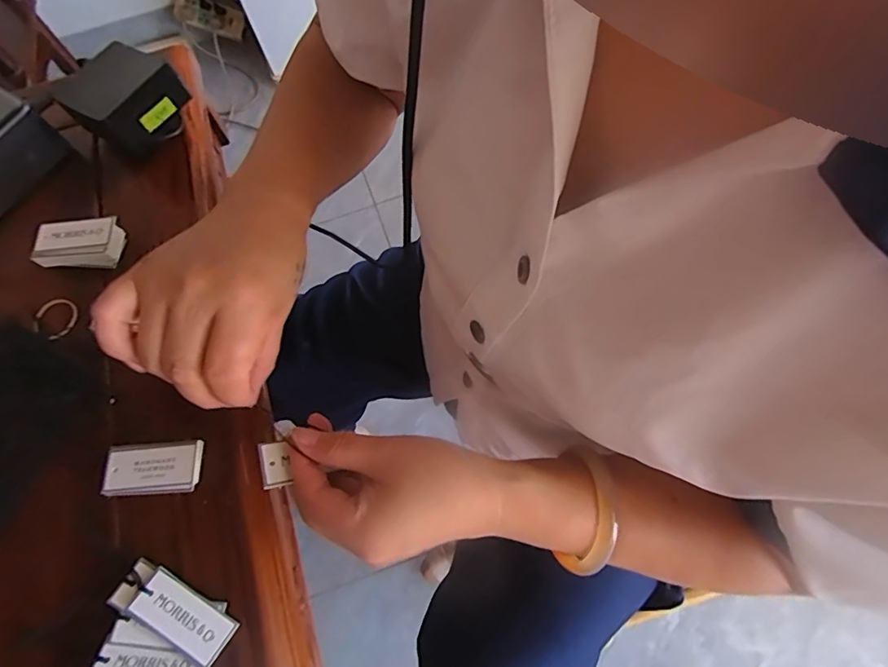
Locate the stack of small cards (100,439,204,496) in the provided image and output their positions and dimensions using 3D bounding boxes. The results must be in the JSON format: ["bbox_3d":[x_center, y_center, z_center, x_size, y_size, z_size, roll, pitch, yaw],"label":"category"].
[{"bbox_3d":[-0.180,0.084,0.313,0.059,0.014,0.030,-4,68,2],"label":"stack of small cards"}]

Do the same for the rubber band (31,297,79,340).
[{"bbox_3d":[-0.281,-0.012,0.363,0.034,0.004,0.030,22,71,12],"label":"rubber band"}]

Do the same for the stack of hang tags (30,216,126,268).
[{"bbox_3d":[-0.272,-0.067,0.374,0.056,0.022,0.029,-4,68,3],"label":"stack of hang tags"}]

